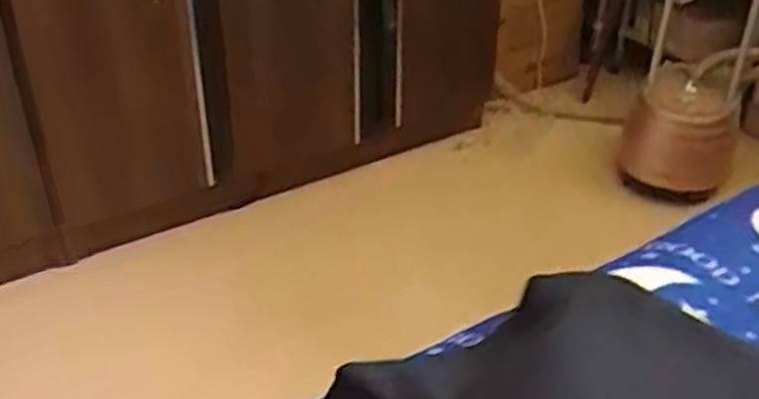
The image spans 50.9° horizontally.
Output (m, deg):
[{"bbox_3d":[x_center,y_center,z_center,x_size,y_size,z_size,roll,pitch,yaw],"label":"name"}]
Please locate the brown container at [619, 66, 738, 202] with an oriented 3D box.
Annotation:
[{"bbox_3d":[0.670,-0.155,1.782,0.224,0.192,0.169,10,35,17],"label":"brown container"}]

